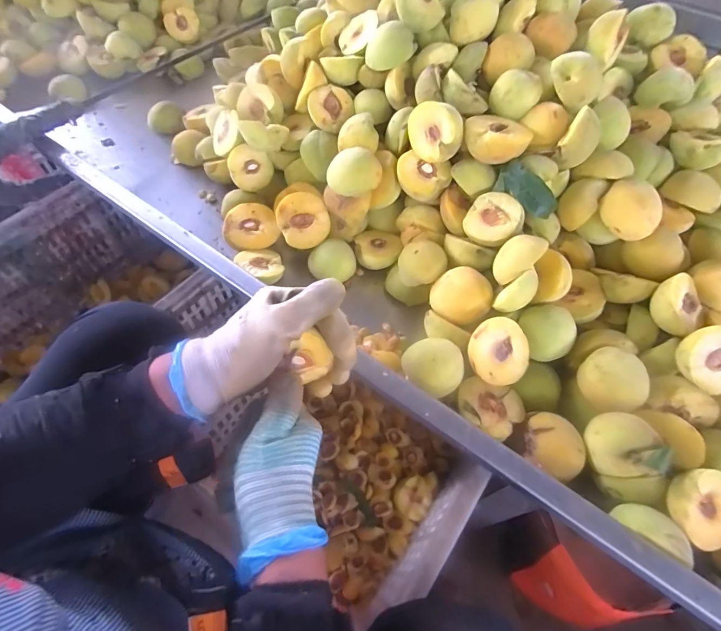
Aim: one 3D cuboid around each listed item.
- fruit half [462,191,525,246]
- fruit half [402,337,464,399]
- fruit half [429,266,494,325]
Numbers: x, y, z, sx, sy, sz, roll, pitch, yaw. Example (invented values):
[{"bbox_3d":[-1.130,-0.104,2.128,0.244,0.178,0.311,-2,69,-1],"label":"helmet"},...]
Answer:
[{"bbox_3d":[0.144,-0.100,0.423,0.056,0.028,0.057,-3,82,24],"label":"fruit half"},{"bbox_3d":[0.070,0.047,0.380,0.048,0.026,0.055,-32,64,-20],"label":"fruit half"},{"bbox_3d":[0.108,-0.019,0.419,0.058,0.032,0.058,-4,81,24],"label":"fruit half"}]

